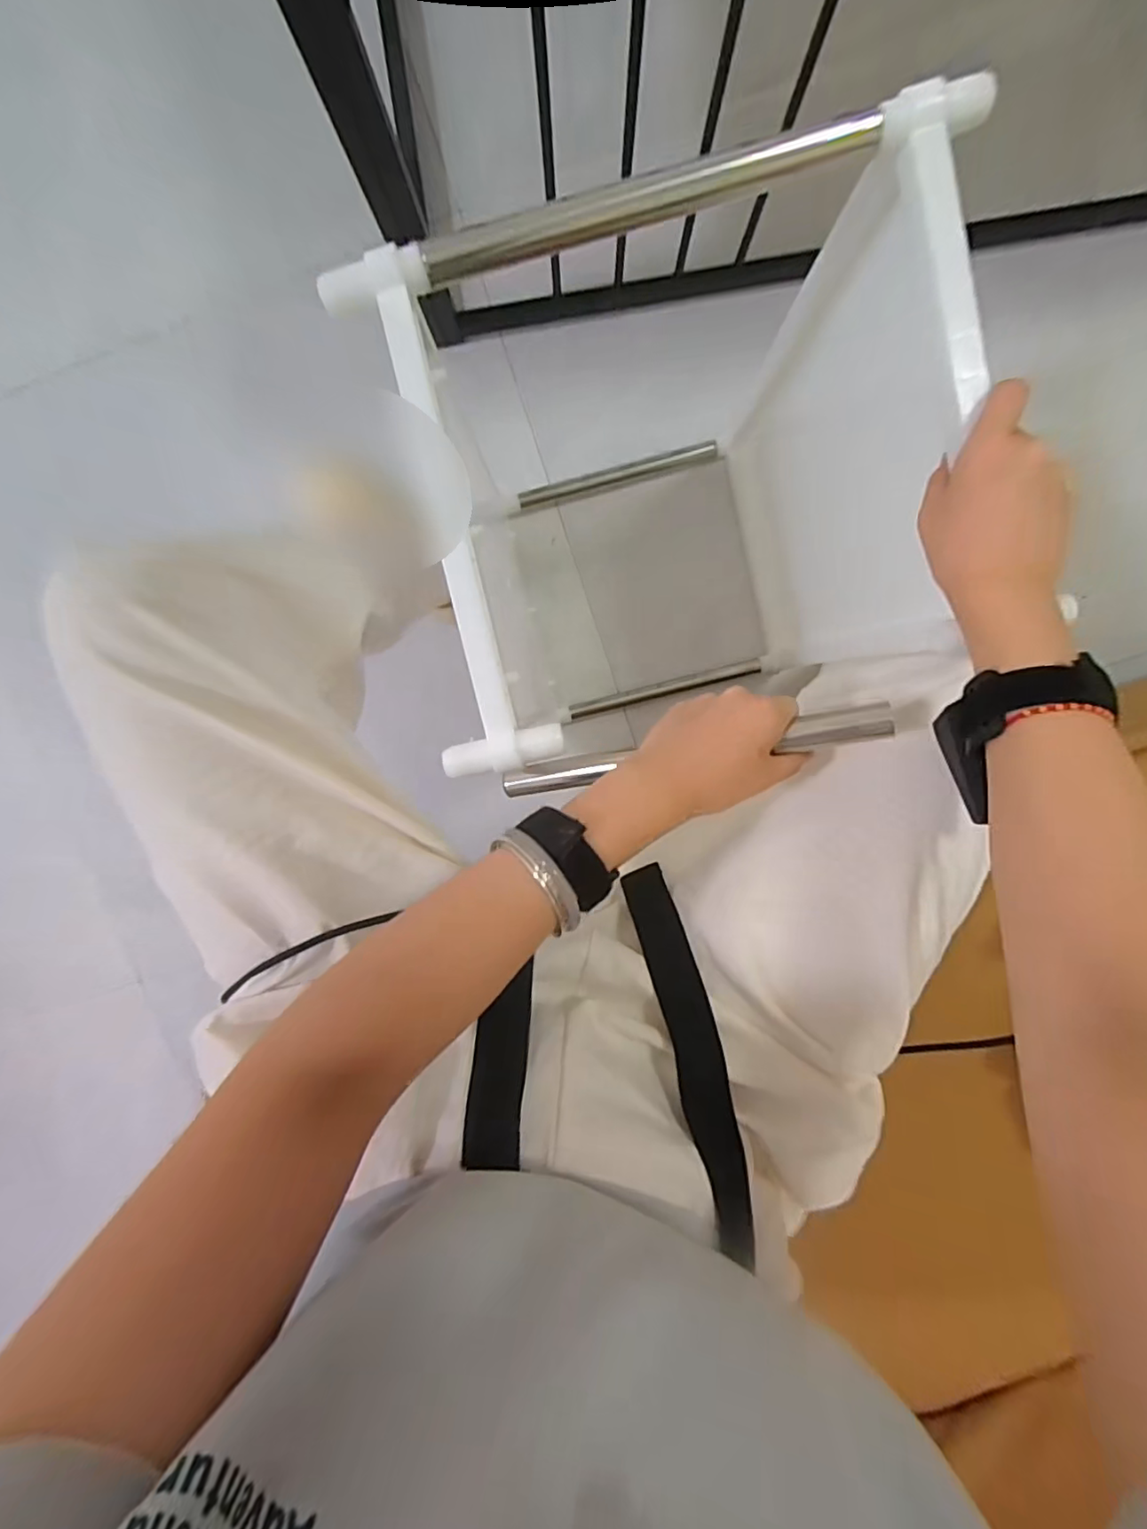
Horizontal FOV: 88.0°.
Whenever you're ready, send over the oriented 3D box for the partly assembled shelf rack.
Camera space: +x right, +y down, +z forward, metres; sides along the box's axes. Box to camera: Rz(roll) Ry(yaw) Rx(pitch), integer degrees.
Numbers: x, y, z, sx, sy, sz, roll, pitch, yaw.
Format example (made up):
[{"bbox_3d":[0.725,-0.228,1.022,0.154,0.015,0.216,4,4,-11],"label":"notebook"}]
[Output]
[{"bbox_3d":[0.088,-0.196,0.555,0.391,0.460,0.323,-11,97,3],"label":"partly assembled shelf rack"}]

